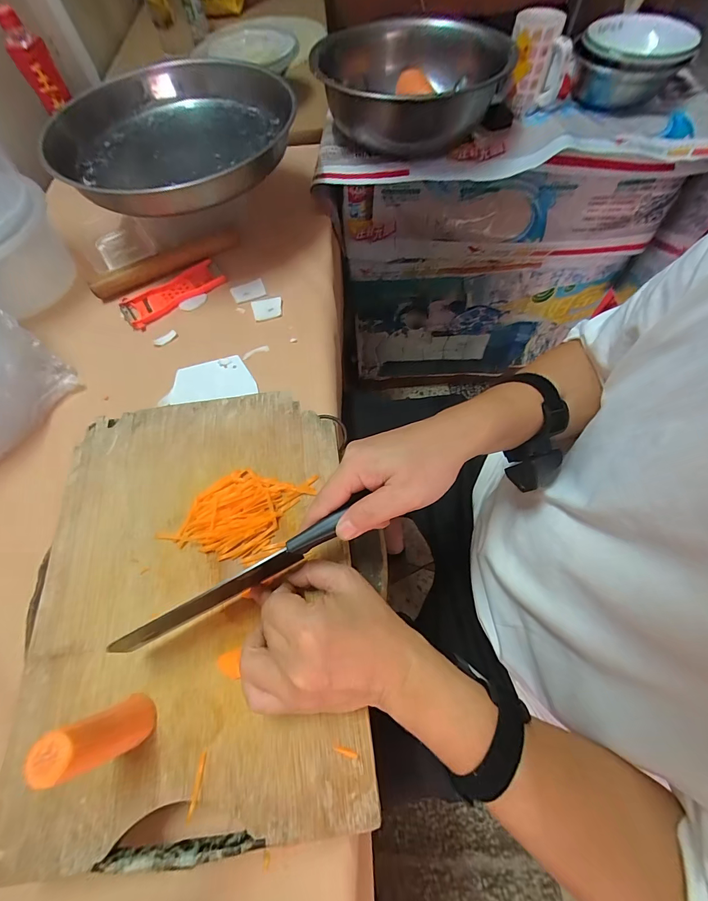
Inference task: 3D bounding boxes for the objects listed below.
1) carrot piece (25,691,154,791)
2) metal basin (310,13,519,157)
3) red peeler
[{"bbox_3d":[-0.184,0.206,0.261,0.034,0.085,0.033,-17,64,-4],"label":"carrot piece"},{"bbox_3d":[0.106,-0.683,0.672,0.336,0.115,0.381,1,64,4],"label":"metal basin"},{"bbox_3d":[-0.301,-0.261,0.597,0.168,0.010,0.071,-32,66,-11],"label":"red peeler"}]

